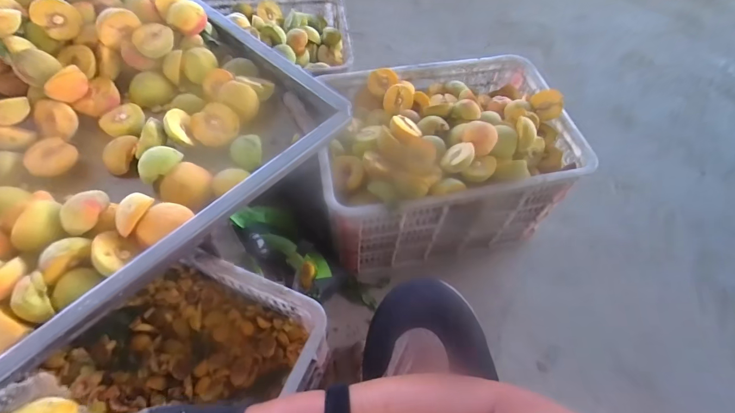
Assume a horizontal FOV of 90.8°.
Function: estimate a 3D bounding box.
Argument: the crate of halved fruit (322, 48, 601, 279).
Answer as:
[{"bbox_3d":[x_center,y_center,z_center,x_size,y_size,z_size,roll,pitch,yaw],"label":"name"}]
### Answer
[{"bbox_3d":[0.158,-0.115,0.837,0.528,0.325,0.361,-10,59,-8],"label":"crate of halved fruit"}]

